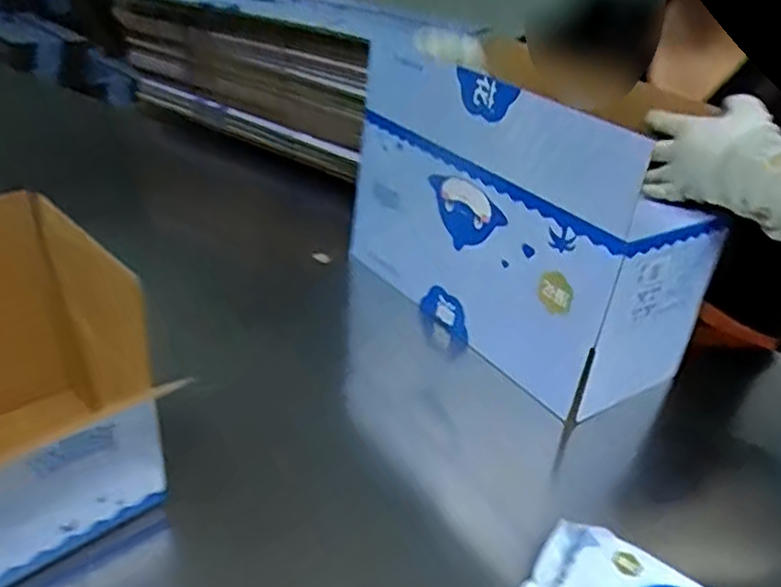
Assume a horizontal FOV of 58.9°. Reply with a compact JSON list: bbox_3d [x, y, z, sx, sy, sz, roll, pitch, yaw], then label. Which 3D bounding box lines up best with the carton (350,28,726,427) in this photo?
[{"bbox_3d":[0.148,-0.096,0.802,0.170,0.297,0.397,-20,40,-36],"label":"carton"}]

